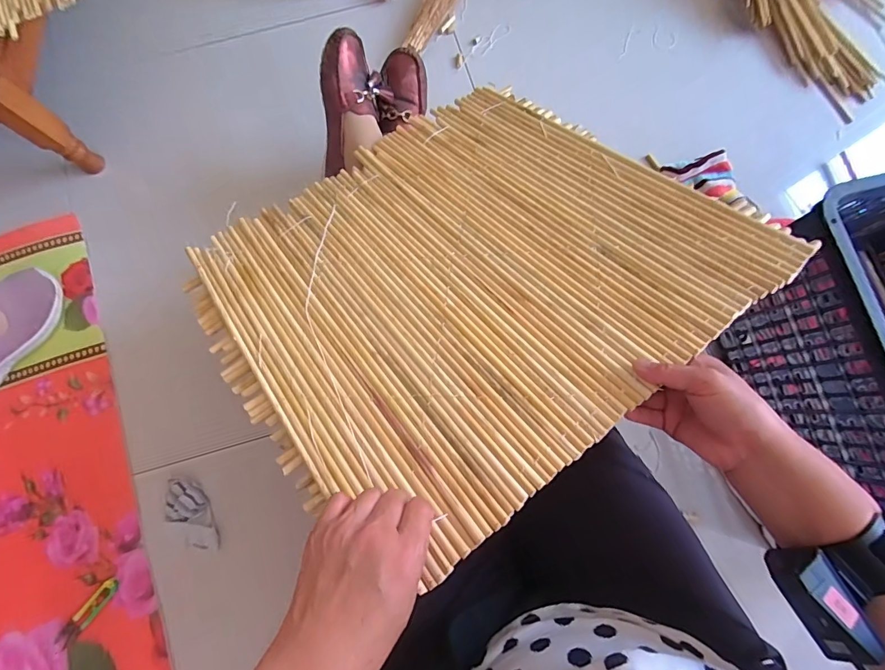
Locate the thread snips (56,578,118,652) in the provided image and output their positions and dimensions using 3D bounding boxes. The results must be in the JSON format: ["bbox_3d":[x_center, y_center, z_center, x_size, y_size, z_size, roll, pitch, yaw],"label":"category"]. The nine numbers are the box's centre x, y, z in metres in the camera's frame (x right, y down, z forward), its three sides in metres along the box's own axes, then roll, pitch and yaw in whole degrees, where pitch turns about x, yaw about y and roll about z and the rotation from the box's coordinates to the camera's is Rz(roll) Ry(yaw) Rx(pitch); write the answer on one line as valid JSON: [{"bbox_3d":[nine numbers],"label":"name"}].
[{"bbox_3d":[-0.544,0.426,0.641,0.027,0.008,0.123,36,81,8],"label":"thread snips"}]

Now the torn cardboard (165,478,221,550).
[{"bbox_3d":[-0.406,0.291,0.678,0.066,0.014,0.123,-23,79,-4],"label":"torn cardboard"}]

